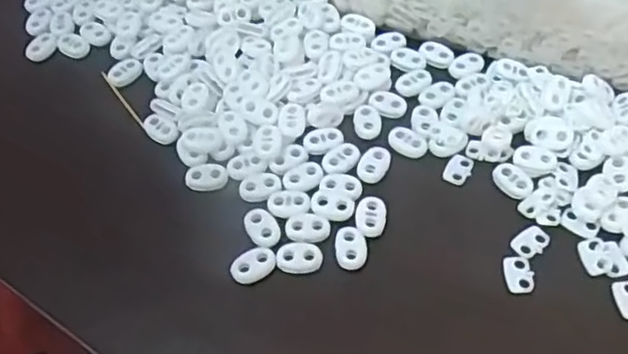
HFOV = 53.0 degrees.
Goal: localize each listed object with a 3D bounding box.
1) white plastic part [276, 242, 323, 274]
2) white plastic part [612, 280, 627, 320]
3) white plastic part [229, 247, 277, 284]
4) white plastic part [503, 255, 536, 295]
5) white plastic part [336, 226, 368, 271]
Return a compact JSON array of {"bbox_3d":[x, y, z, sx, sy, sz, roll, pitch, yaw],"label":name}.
[{"bbox_3d":[-0.007,0.039,0.310,0.022,0.004,0.016,-4,56,1],"label":"white plastic part"},{"bbox_3d":[0.148,0.057,0.294,0.013,0.004,0.019,-4,56,1],"label":"white plastic part"},{"bbox_3d":[-0.030,0.042,0.308,0.022,0.004,0.015,-31,60,-16],"label":"white plastic part"},{"bbox_3d":[0.099,0.047,0.304,0.014,0.004,0.019,-6,56,0],"label":"white plastic part"},{"bbox_3d":[0.019,0.035,0.314,0.015,0.004,0.022,-1,56,3],"label":"white plastic part"}]

